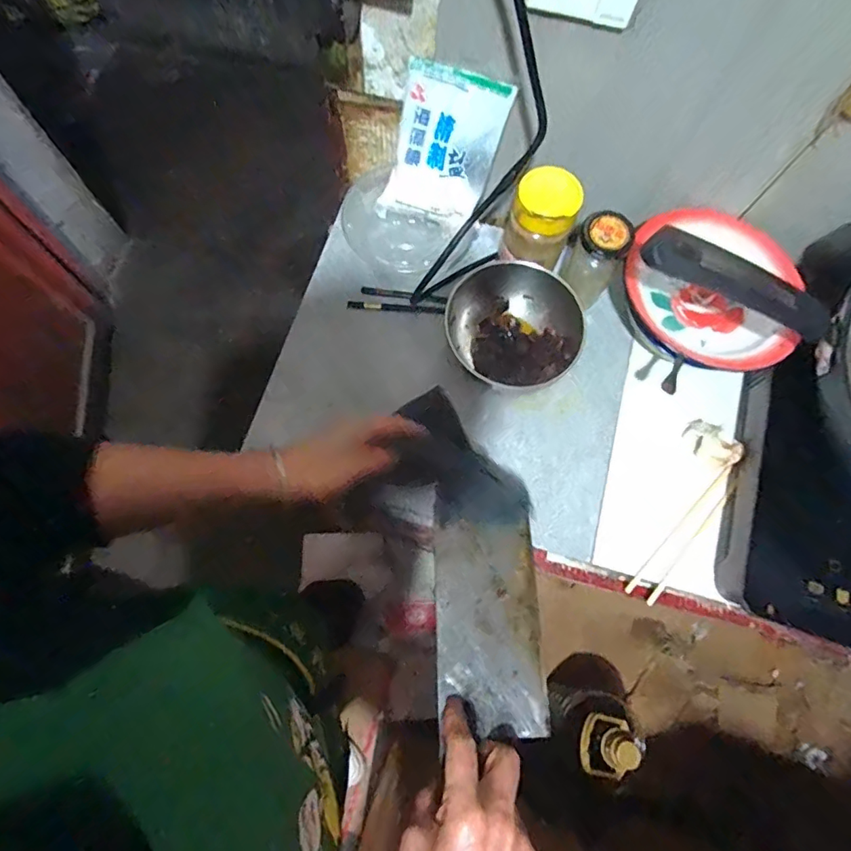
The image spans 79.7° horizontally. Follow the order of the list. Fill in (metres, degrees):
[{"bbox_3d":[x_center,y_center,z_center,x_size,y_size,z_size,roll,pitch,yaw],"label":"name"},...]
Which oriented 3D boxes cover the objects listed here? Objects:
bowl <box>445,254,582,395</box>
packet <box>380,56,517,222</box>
[{"bbox_3d":[0.100,-0.107,0.572,0.145,0.073,0.132,0,73,-1],"label":"bowl"},{"bbox_3d":[0.019,-0.285,0.531,0.104,0.141,0.030,15,31,-6],"label":"packet"}]

